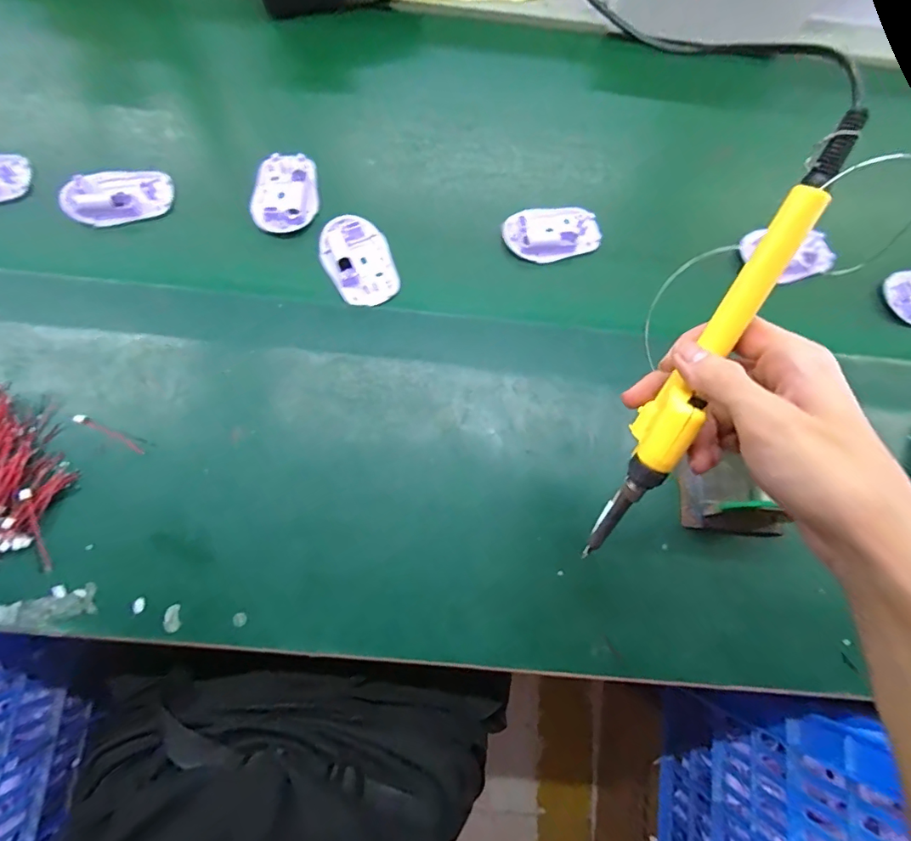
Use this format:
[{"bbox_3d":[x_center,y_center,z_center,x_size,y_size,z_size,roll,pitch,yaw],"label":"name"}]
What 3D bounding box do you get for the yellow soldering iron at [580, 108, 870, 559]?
[{"bbox_3d":[0.123,-0.026,0.245,0.025,0.032,0.235,28,105,6],"label":"yellow soldering iron"}]

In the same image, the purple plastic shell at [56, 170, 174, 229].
[{"bbox_3d":[-0.336,-0.225,0.478,0.095,0.026,0.057,-9,75,-6],"label":"purple plastic shell"}]

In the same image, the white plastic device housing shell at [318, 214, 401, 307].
[{"bbox_3d":[-0.095,-0.157,0.473,0.064,0.015,0.091,-21,77,-9],"label":"white plastic device housing shell"}]

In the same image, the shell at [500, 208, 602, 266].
[{"bbox_3d":[0.099,-0.192,0.492,0.095,0.017,0.057,-10,76,-7],"label":"shell"}]

